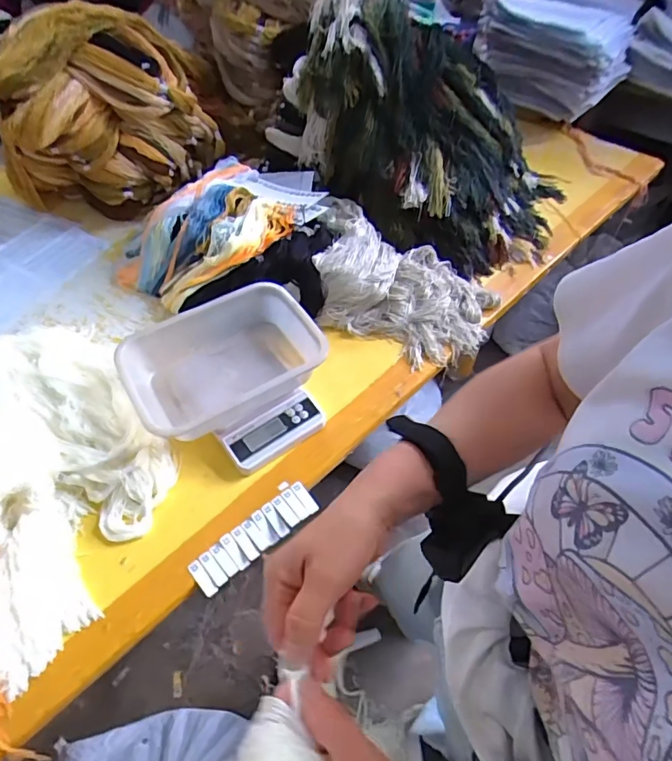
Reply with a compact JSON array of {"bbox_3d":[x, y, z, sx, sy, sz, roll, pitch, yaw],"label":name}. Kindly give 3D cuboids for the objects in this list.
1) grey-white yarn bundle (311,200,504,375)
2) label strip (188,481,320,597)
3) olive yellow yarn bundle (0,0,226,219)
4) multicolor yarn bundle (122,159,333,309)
[{"bbox_3d":[0.096,-0.181,0.891,0.359,0.085,0.239,29,59,21],"label":"grey-white yarn bundle"},{"bbox_3d":[-0.107,0.206,0.661,0.178,0.010,0.054,-33,59,-22],"label":"label strip"},{"bbox_3d":[-0.492,-0.571,1.052,0.448,0.312,0.334,-16,54,-11],"label":"olive yellow yarn bundle"},{"bbox_3d":[-0.212,-0.295,0.971,0.270,0.113,0.409,37,62,25],"label":"multicolor yarn bundle"}]

